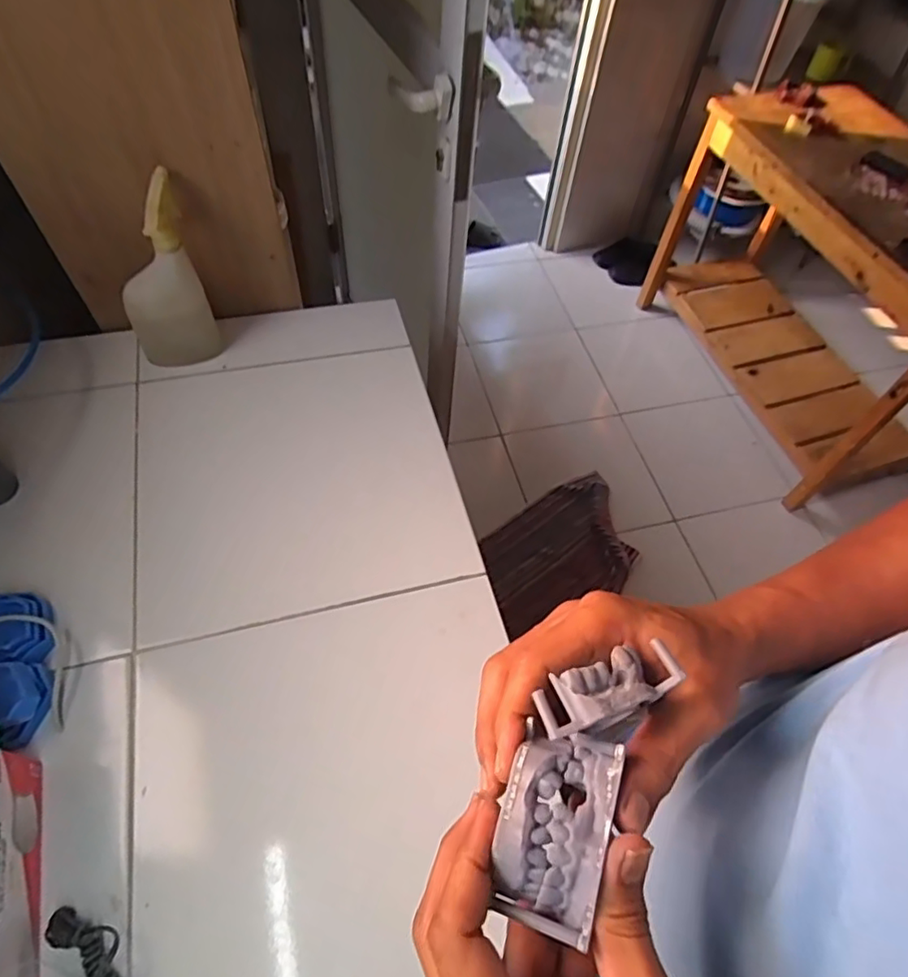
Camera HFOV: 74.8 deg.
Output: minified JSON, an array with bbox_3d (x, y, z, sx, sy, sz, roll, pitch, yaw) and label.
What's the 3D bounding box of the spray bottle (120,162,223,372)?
[{"bbox_3d":[-0.388,-0.273,0.786,0.112,0.244,0.076,-25,62,-19],"label":"spray bottle"}]

